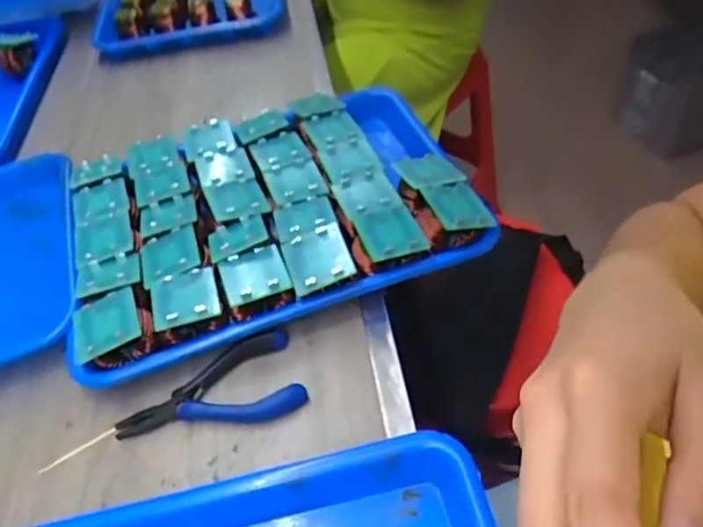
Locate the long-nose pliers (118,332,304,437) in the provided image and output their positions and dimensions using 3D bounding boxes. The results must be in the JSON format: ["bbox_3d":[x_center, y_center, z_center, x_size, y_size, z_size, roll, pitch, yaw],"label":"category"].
[{"bbox_3d":[-0.097,0.091,0.394,0.123,0.024,0.055,-20,49,-10],"label":"long-nose pliers"}]

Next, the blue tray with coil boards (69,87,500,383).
[{"bbox_3d":[-0.071,-0.049,0.493,0.310,0.062,0.240,-17,48,-8],"label":"blue tray with coil boards"}]

